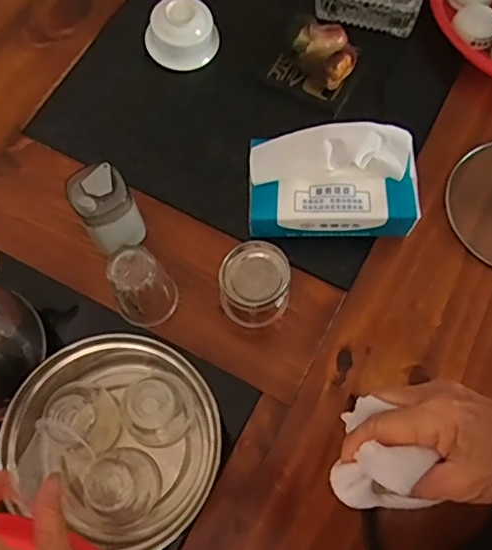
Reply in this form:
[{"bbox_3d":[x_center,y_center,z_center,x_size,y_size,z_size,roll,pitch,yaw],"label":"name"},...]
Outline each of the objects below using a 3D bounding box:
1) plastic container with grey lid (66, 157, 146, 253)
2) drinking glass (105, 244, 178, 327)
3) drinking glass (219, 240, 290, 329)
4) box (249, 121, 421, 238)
[{"bbox_3d":[-0.128,-0.058,0.540,0.054,0.087,0.059,-25,71,-8],"label":"plastic container with grey lid"},{"bbox_3d":[-0.093,0.009,0.518,0.052,0.077,0.053,-5,70,-1],"label":"drinking glass"},{"bbox_3d":[0.008,0.009,0.523,0.059,0.070,0.061,0,70,1],"label":"drinking glass"},{"bbox_3d":[0.082,-0.084,0.542,0.152,0.098,0.076,-1,70,1],"label":"box"}]

